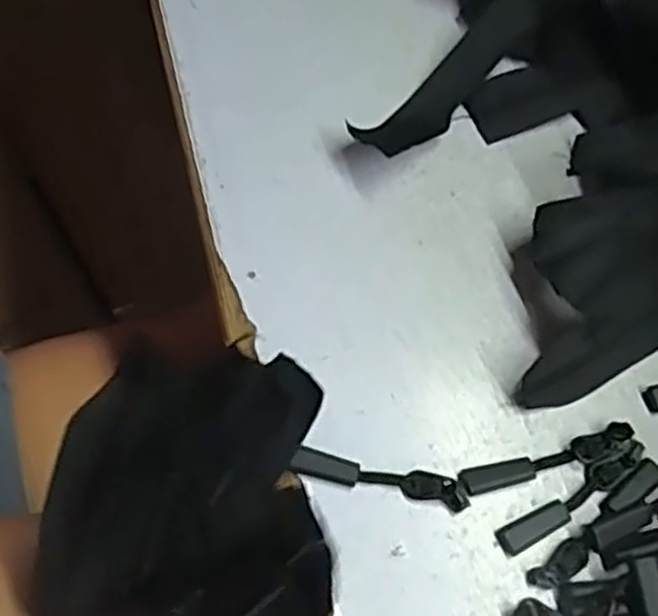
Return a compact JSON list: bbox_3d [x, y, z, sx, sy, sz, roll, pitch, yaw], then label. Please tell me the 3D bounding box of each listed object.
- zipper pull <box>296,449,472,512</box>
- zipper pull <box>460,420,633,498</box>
[{"bbox_3d":[0.018,0.056,0.262,0.057,0.007,0.010,11,65,2],"label":"zipper pull"},{"bbox_3d":[0.074,0.051,0.269,0.061,0.004,0.009,-15,67,-10],"label":"zipper pull"}]

